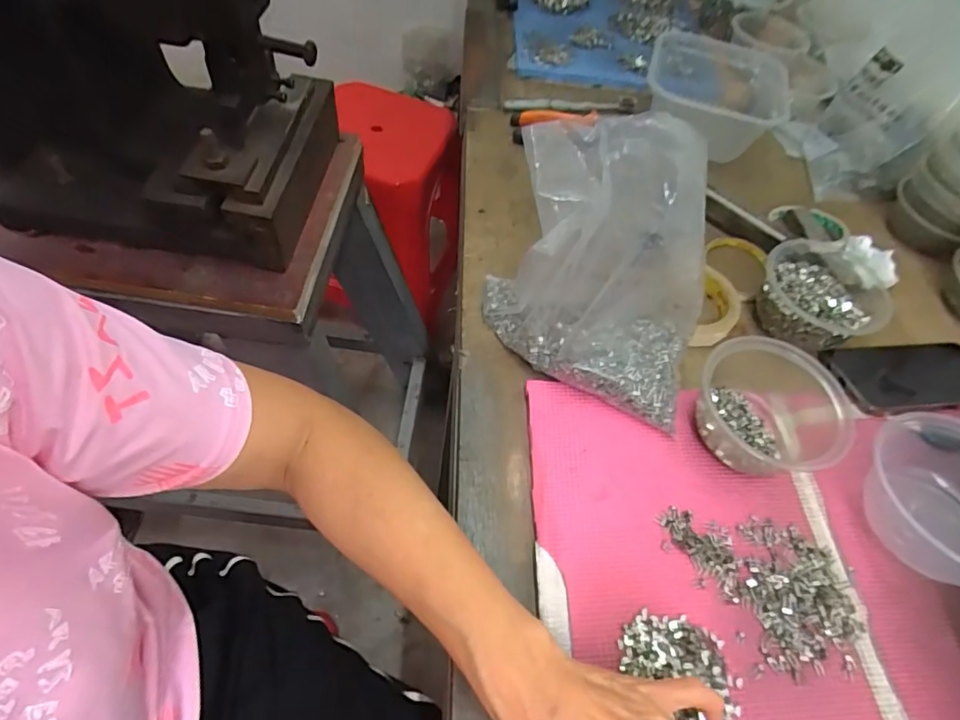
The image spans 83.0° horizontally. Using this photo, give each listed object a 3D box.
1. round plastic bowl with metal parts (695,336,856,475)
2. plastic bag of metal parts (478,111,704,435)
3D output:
[{"bbox_3d":[0.251,0.041,0.447,0.135,0.058,0.119,4,56,-5],"label":"round plastic bowl with metal parts"},{"bbox_3d":[0.100,-0.074,0.435,0.195,0.185,0.124,27,57,10],"label":"plastic bag of metal parts"}]

